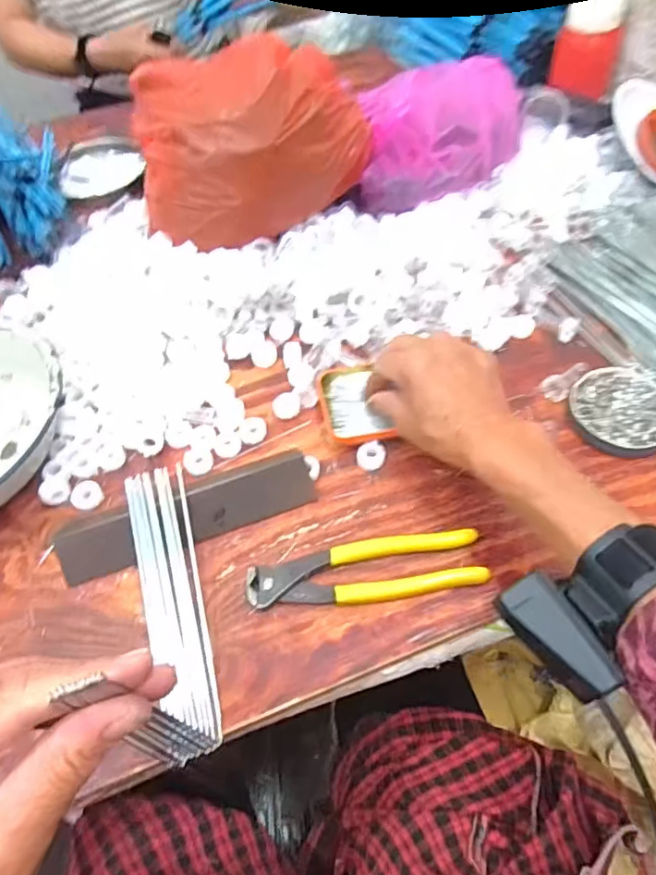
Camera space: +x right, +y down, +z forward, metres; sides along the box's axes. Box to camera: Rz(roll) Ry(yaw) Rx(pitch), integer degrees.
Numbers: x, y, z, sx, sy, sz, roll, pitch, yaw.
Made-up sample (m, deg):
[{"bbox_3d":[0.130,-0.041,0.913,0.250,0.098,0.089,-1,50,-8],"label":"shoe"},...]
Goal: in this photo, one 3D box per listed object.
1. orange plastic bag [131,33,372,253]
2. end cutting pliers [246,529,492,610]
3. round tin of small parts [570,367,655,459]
[{"bbox_3d":[-0.075,-0.288,0.550,0.236,0.150,0.128,-14,55,-5],"label":"orange plastic bag"},{"bbox_3d":[0.027,0.095,0.396,0.165,0.013,0.043,-9,55,-2],"label":"end cutting pliers"},{"bbox_3d":[0.245,-0.025,0.459,0.080,0.013,0.090,28,62,22],"label":"round tin of small parts"}]

